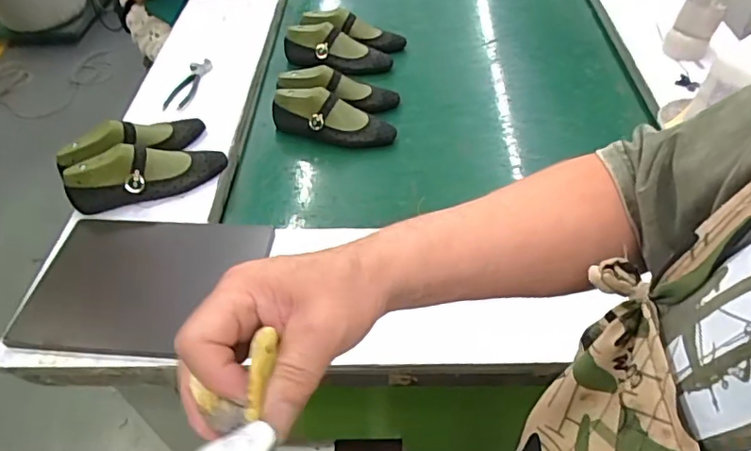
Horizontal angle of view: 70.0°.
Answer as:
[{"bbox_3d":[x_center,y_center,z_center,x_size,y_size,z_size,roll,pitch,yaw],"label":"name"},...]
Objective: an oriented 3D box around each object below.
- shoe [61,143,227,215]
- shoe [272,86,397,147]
[{"bbox_3d":[-0.396,-0.098,0.930,0.260,0.079,0.079,-17,49,-11],"label":"shoe"},{"bbox_3d":[-0.090,-0.220,1.084,0.259,0.070,0.085,9,49,12],"label":"shoe"}]

